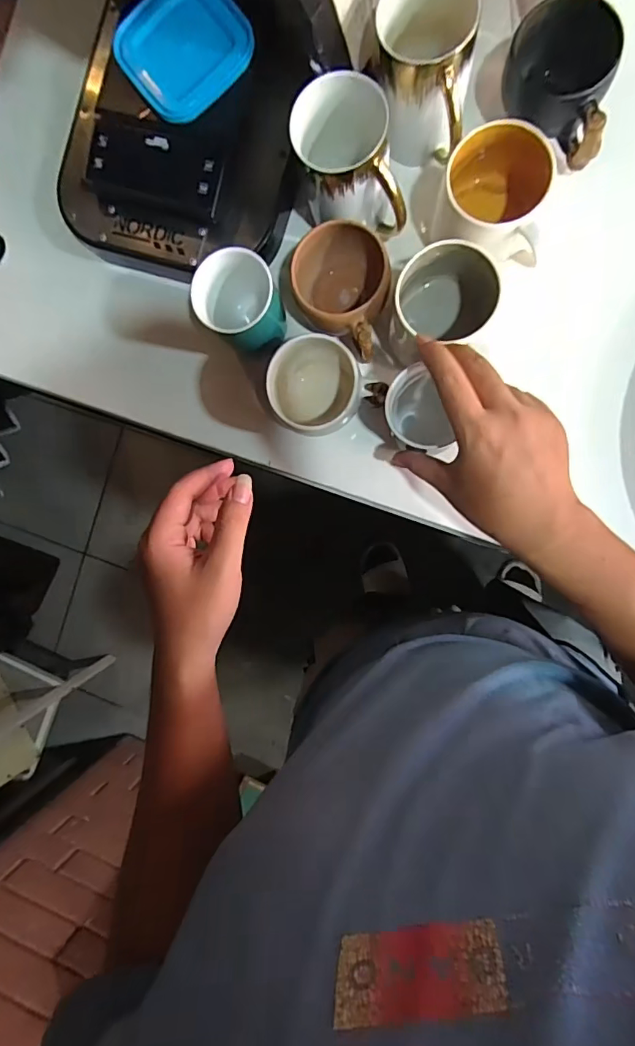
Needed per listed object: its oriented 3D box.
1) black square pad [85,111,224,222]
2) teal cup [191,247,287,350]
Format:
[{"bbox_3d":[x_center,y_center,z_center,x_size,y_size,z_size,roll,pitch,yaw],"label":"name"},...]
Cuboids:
[{"bbox_3d":[-0.139,-0.308,0.425,0.122,0.025,0.060,19,94,5],"label":"black square pad"},{"bbox_3d":[-0.063,-0.185,0.426,0.069,0.080,0.071,-23,90,7],"label":"teal cup"}]

